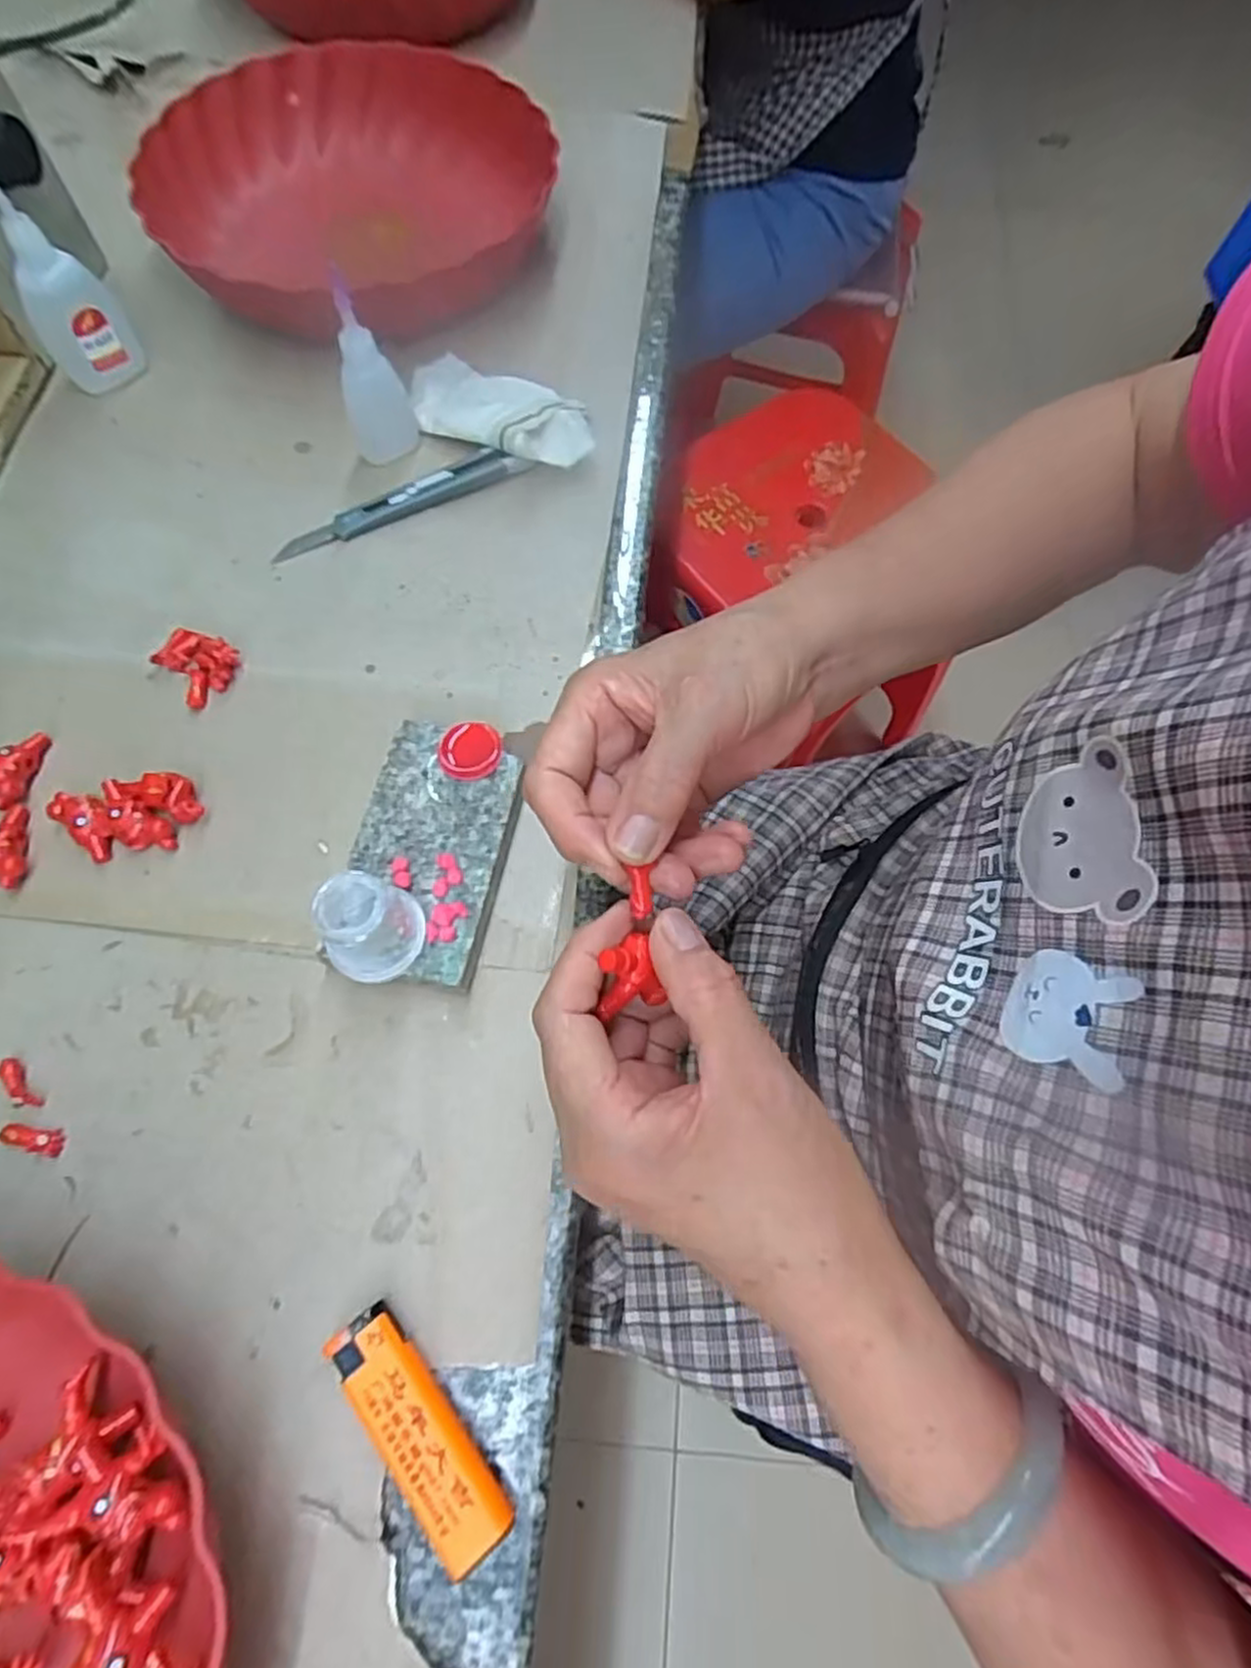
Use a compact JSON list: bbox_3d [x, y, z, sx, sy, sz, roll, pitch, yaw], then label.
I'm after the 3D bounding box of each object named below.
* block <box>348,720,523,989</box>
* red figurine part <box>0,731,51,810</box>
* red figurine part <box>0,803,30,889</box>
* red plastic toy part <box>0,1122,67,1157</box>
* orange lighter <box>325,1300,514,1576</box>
[{"bbox_3d":[-0.083,0.007,0.321,0.059,0.023,0.110,10,68,2],"label":"block"},{"bbox_3d":[-0.274,-0.030,0.333,0.017,0.010,0.039,7,68,1],"label":"red figurine part"},{"bbox_3d":[-0.267,0.005,0.320,0.015,0.013,0.037,-14,69,-7],"label":"red figurine part"},{"bbox_3d":[-0.225,0.116,0.283,0.022,0.006,0.009,8,68,2],"label":"red plastic toy part"},{"bbox_3d":[-0.069,0.198,0.249,0.023,0.014,0.080,-37,73,-15],"label":"orange lighter"}]

